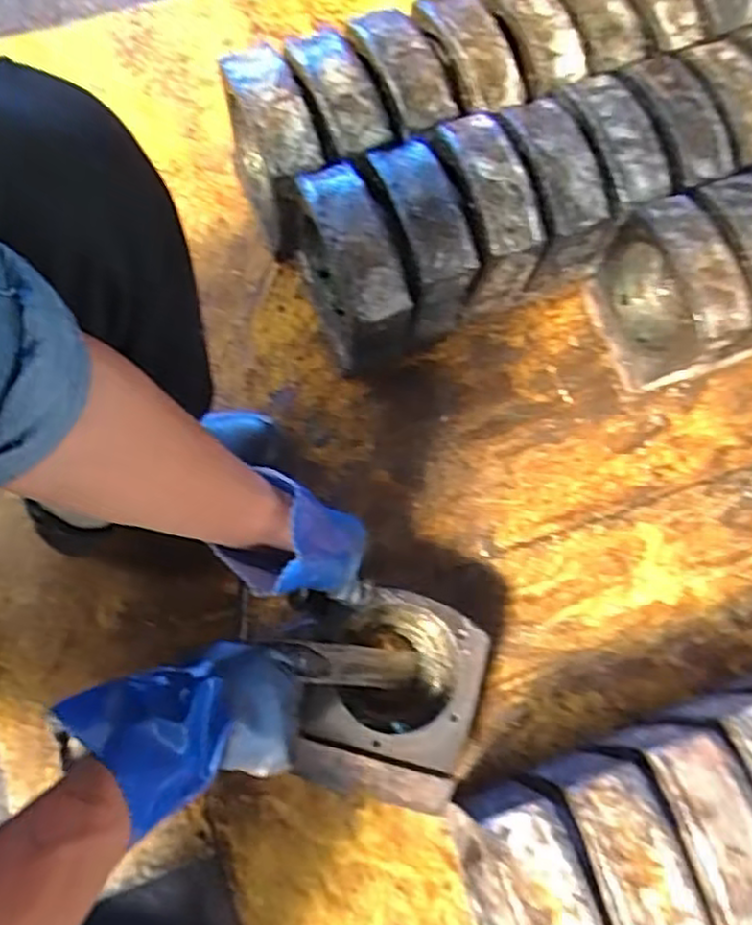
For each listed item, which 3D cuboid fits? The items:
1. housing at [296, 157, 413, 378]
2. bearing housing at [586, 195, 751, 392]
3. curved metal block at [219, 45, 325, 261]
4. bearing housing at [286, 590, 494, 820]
[{"bbox_3d":[-0.029,-0.198,0.779,0.060,0.198,0.167,-22,76,-10],"label":"housing"},{"bbox_3d":[0.306,-0.171,0.786,0.072,0.198,0.161,-20,75,-10],"label":"bearing housing"},{"bbox_3d":[-0.112,-0.330,0.796,0.067,0.200,0.148,-20,76,-10],"label":"curved metal block"},{"bbox_3d":[0.013,0.227,0.712,0.159,0.092,0.182,15,75,3],"label":"bearing housing"}]

